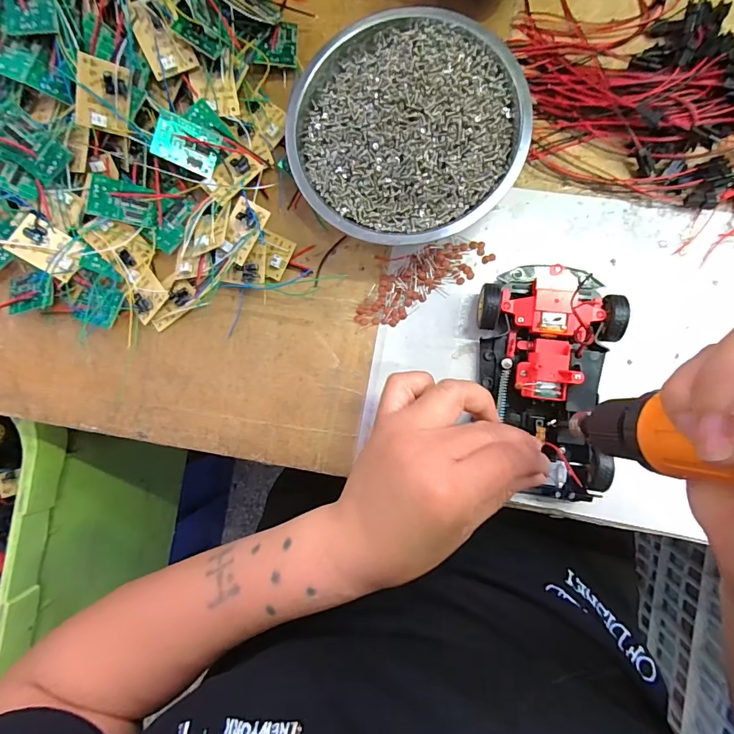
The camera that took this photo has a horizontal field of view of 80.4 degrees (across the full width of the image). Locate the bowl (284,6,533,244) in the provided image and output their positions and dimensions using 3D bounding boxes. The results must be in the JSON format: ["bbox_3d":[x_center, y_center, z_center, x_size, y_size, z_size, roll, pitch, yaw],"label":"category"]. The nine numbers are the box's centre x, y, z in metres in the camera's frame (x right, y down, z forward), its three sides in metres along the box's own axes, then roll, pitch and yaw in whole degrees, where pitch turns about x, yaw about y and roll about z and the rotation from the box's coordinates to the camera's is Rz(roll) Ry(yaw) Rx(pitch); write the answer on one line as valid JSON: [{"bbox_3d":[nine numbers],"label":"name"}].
[{"bbox_3d":[0.025,-0.149,0.283,0.140,0.048,0.142,0,89,7],"label":"bowl"}]

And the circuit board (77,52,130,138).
[{"bbox_3d":[-0.166,-0.170,0.274,0.005,0.029,0.039,46,126,40],"label":"circuit board"}]

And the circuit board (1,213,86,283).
[{"bbox_3d":[-0.218,-0.081,0.297,0.039,0.007,0.028,33,69,-25],"label":"circuit board"}]

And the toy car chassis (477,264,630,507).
[{"bbox_3d":[0.116,0.008,0.270,0.083,0.032,0.143,-4,88,6],"label":"toy car chassis"}]

